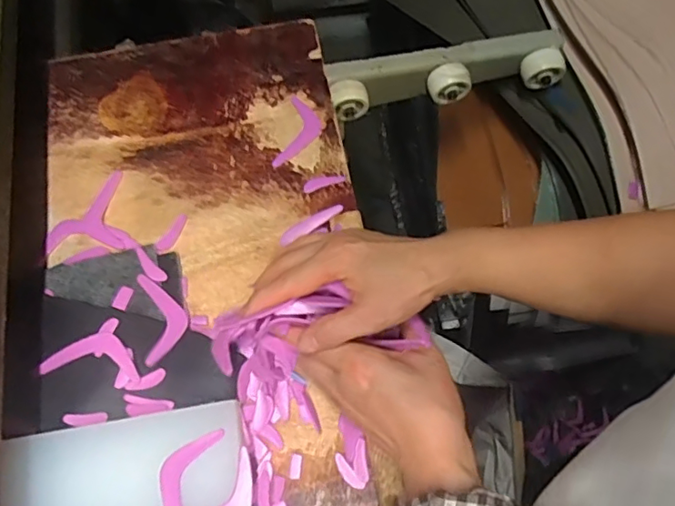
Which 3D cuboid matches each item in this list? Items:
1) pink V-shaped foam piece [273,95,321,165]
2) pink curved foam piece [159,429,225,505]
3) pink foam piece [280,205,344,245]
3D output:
[{"bbox_3d":[-0.033,-0.109,0.519,0.034,0.006,0.073,10,69,6],"label":"pink V-shaped foam piece"},{"bbox_3d":[-0.102,0.155,0.372,0.034,0.009,0.077,10,69,6],"label":"pink curved foam piece"},{"bbox_3d":[-0.022,-0.024,0.477,0.059,0.009,0.012,-33,70,-10],"label":"pink foam piece"}]

